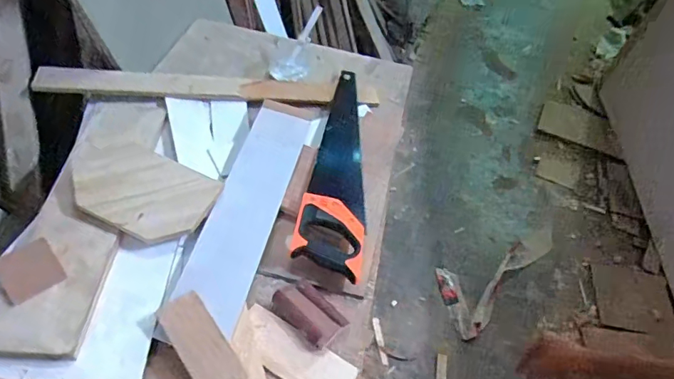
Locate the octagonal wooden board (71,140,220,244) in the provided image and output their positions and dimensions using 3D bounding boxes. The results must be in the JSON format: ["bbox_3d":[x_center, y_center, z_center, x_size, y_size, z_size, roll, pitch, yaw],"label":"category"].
[{"bbox_3d":[-0.311,0.001,0.751,0.213,0.013,0.129,25,70,-1],"label":"octagonal wooden board"}]

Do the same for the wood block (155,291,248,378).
[{"bbox_3d":[-0.182,0.212,0.646,0.061,0.013,0.149,-34,76,-17],"label":"wood block"}]

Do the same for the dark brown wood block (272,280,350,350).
[{"bbox_3d":[-0.040,0.182,0.716,0.110,0.024,0.064,37,52,22],"label":"dark brown wood block"}]

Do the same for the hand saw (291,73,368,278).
[{"bbox_3d":[0.015,-0.066,0.908,0.113,0.026,0.510,11,47,0],"label":"hand saw"}]

